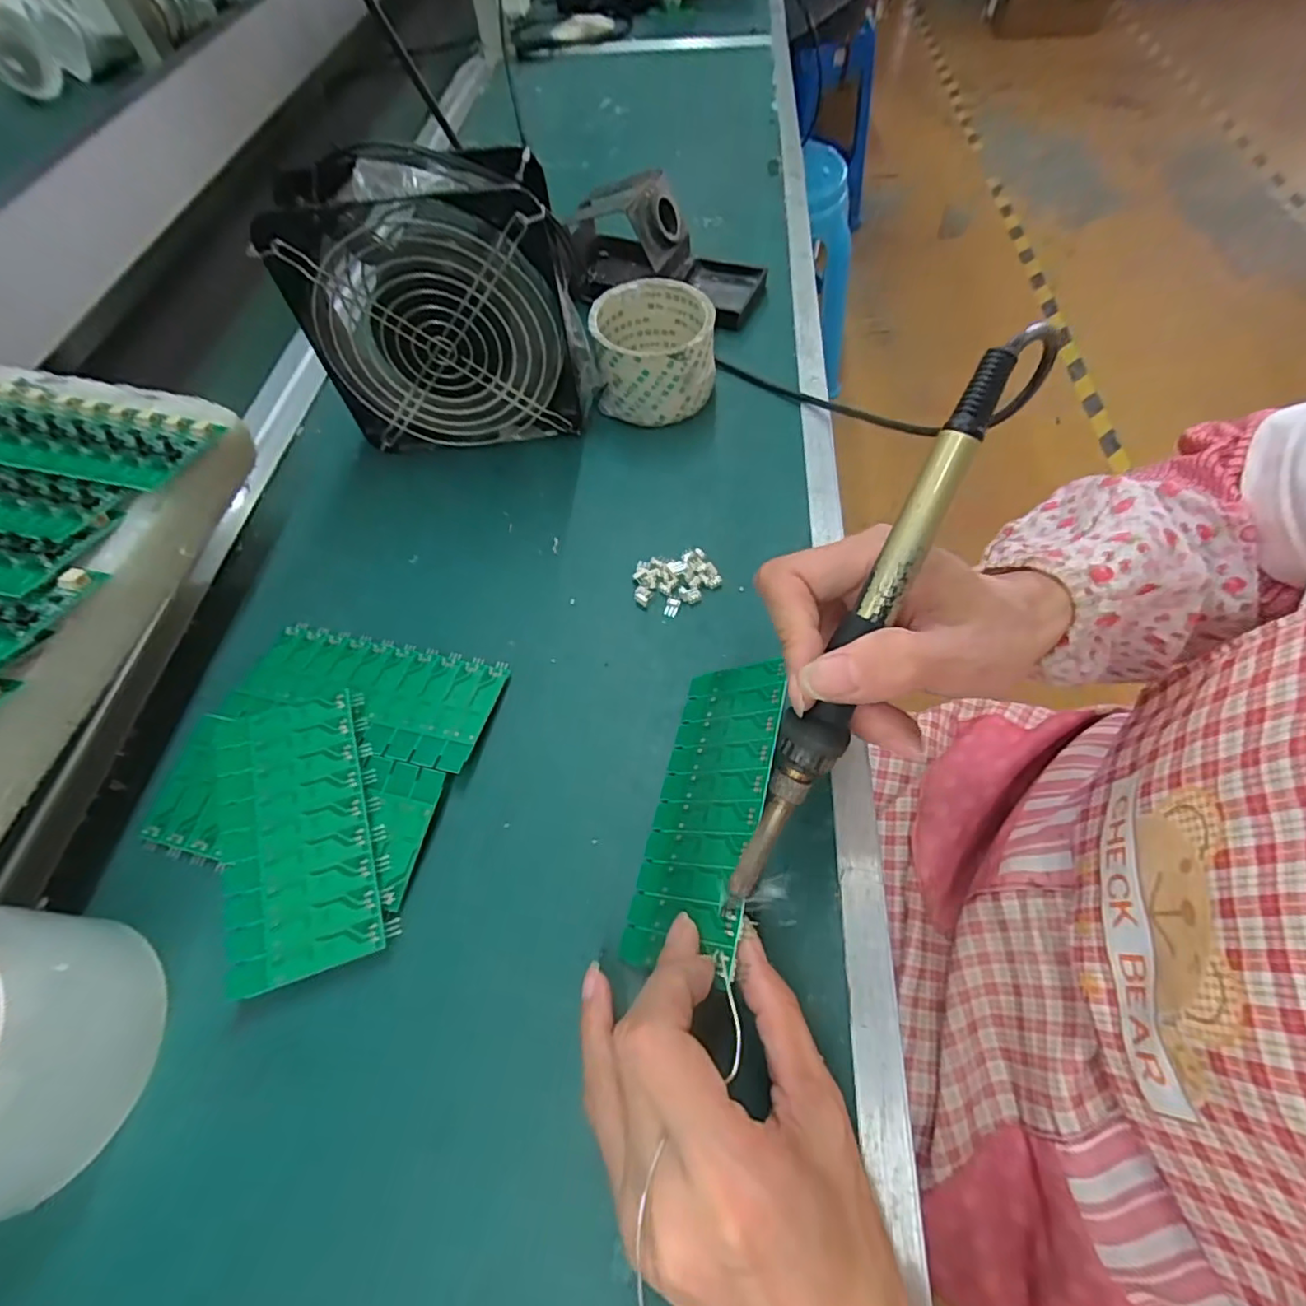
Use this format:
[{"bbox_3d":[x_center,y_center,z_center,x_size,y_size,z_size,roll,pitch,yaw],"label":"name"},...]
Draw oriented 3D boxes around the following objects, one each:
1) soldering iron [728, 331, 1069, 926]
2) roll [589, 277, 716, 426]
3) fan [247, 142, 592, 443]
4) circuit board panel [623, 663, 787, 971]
[{"bbox_3d":[0.069,-0.004,0.193,0.020,0.015,0.205,27,103,17],"label":"soldering iron"},{"bbox_3d":[0.000,-0.210,0.419,0.079,0.058,0.083,-1,60,2],"label":"roll"},{"bbox_3d":[-0.123,-0.207,0.367,0.152,0.156,0.058,-6,60,0],"label":"fan"},{"bbox_3d":[0.024,0.065,0.264,0.061,0.004,0.133,-17,46,46],"label":"circuit board panel"}]

